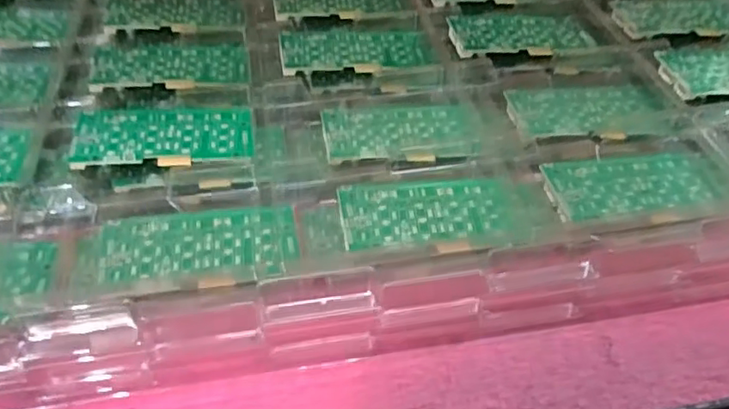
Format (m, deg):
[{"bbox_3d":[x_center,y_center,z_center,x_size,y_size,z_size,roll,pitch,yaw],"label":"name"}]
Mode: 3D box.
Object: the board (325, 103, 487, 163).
[{"bbox_3d":[0.023,-0.044,0.366,0.093,0.010,0.051,-7,51,-8],"label":"board"}]

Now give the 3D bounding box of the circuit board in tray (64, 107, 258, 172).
[{"bbox_3d":[-0.109,-0.040,0.338,0.091,0.011,0.048,-7,51,-4],"label":"circuit board in tray"}]

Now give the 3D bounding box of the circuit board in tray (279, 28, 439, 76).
[{"bbox_3d":[-0.004,-0.102,0.404,0.099,0.015,0.052,-3,50,-5],"label":"circuit board in tray"}]

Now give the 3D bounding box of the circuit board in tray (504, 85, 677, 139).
[{"bbox_3d":[0.140,-0.057,0.379,0.100,0.010,0.046,-3,50,-5],"label":"circuit board in tray"}]

